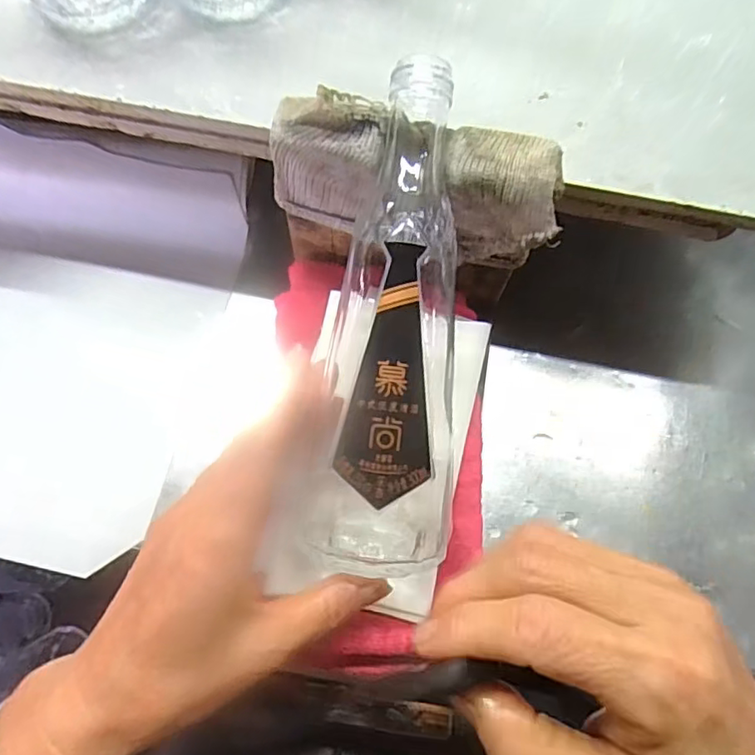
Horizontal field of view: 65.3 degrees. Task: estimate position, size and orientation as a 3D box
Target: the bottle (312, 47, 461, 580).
[{"bbox_3d":[0.004,-0.025,0.249,0.057,0.056,0.213,6,87,2],"label":"bottle"}]

